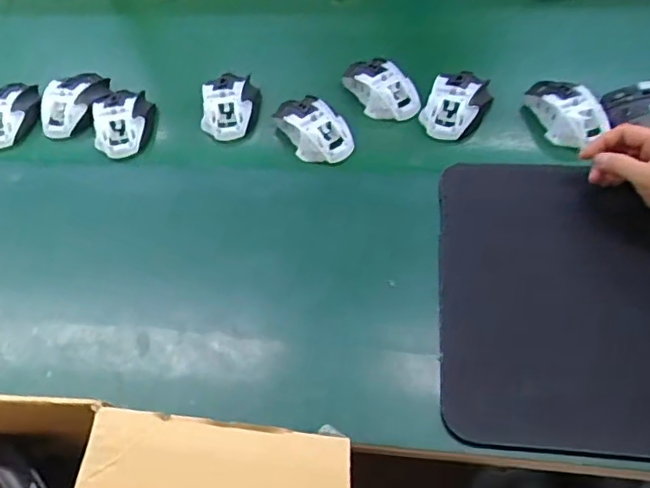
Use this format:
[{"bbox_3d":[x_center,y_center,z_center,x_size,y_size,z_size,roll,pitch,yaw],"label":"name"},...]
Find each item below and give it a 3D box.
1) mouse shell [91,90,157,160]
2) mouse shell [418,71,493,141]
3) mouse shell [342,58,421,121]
[{"bbox_3d":[-0.248,-0.154,0.701,0.070,0.033,0.107,-3,52,2],"label":"mouse shell"},{"bbox_3d":[0.159,-0.170,0.678,0.068,0.034,0.109,28,59,24],"label":"mouse shell"},{"bbox_3d":[0.069,-0.193,0.702,0.058,0.039,0.105,-32,56,-19],"label":"mouse shell"}]

